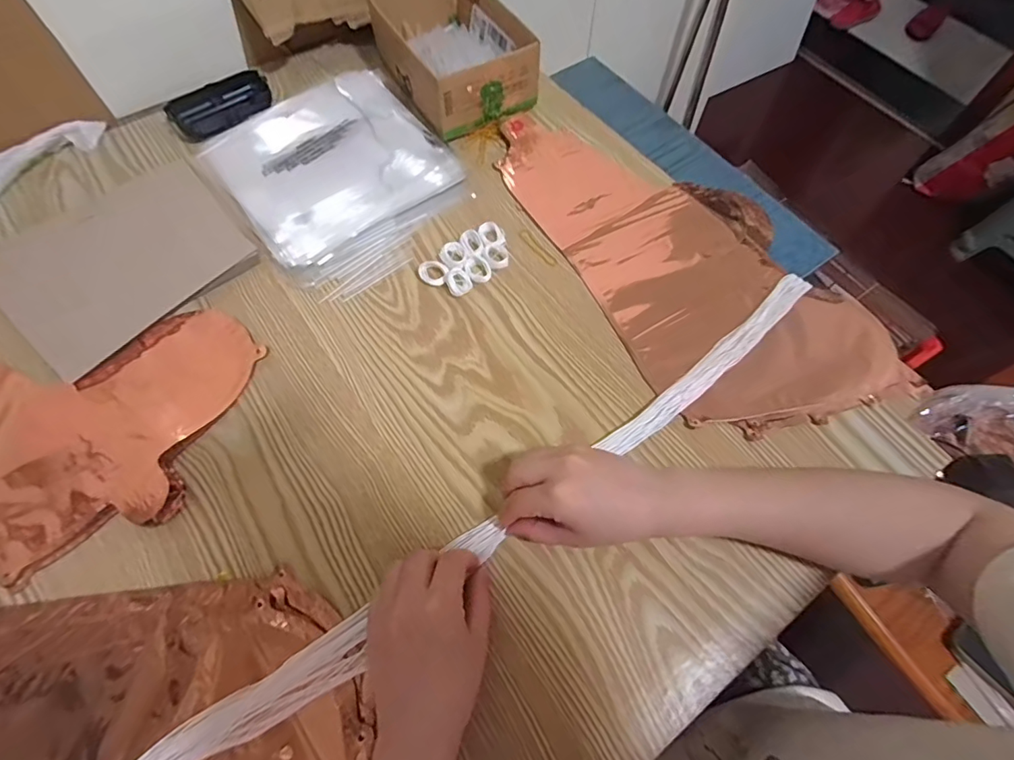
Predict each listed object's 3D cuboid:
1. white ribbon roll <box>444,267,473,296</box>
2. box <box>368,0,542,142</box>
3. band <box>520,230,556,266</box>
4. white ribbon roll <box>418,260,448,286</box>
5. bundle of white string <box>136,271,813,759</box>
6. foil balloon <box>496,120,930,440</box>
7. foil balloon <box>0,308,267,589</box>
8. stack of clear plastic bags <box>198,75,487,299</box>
[{"bbox_3d":[-0.046,-0.092,0.457,0.023,0.010,0.027,-27,68,-13],"label":"white ribbon roll"},{"bbox_3d":[-0.063,-0.381,0.565,0.131,0.067,0.196,-27,68,-13],"label":"box"},{"bbox_3d":[0.031,-0.131,0.482,0.010,0.004,0.052,-33,70,-15],"label":"band"},{"bbox_3d":[-0.069,-0.102,0.464,0.028,0.010,0.024,16,66,6],"label":"white ribbon roll"},{"bbox_3d":[-0.033,0.125,0.361,0.788,0.011,0.042,-33,70,-15],"label":"bundle of white string"},{"bbox_3d":[0.171,-0.130,0.477,0.215,0.017,0.400,-25,68,-12],"label":"foil balloon"},{"bbox_3d":[-0.440,0.006,0.404,0.415,0.015,0.228,14,65,5],"label":"foil balloon"},{"bbox_3d":[-0.172,-0.219,0.520,0.217,0.016,0.261,-35,70,-16],"label":"stack of clear plastic bags"}]

